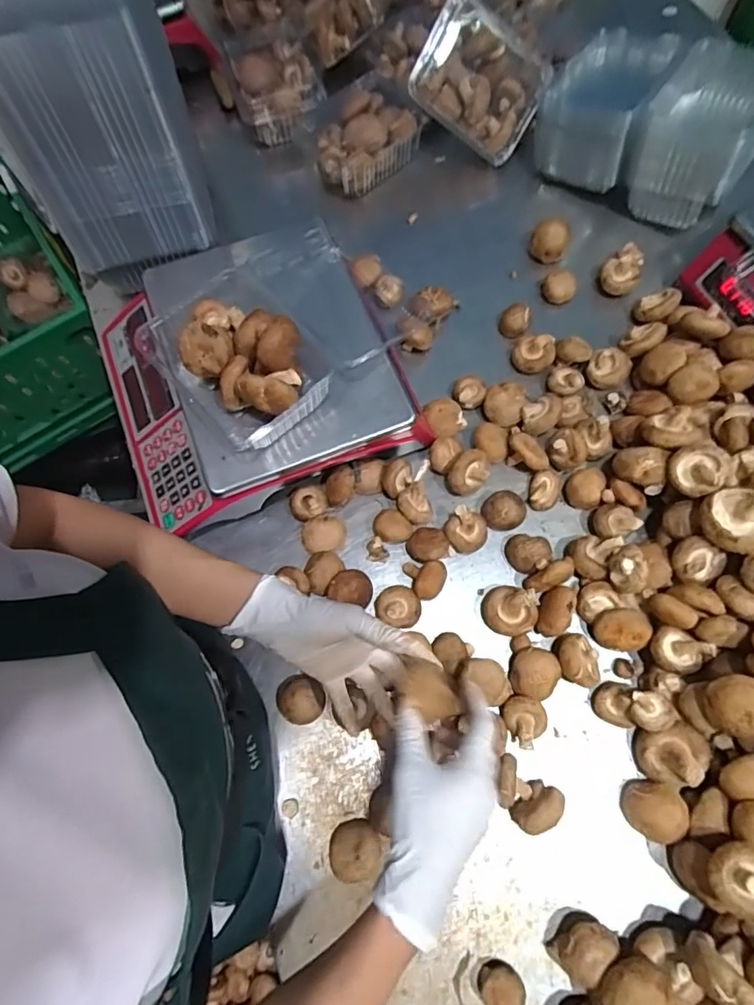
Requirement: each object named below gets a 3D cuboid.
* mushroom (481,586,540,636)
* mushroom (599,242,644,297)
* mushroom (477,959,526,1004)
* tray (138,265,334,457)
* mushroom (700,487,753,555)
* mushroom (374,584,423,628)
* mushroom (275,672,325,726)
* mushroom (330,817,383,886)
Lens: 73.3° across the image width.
[{"bbox_3d":[0.140,0.114,0.536,0.054,0.045,0.049,-2,71,2],"label":"mushroom"},{"bbox_3d":[0.329,-0.312,0.681,0.052,0.034,0.070,28,74,12],"label":"mushroom"},{"bbox_3d":[0.108,0.418,0.435,0.035,0.023,0.037,-1,71,2],"label":"mushroom"},{"bbox_3d":[-0.139,-0.147,0.504,0.135,0.078,0.180,-36,73,-10],"label":"tray"},{"bbox_3d":[0.344,0.017,0.479,0.052,0.039,0.065,-11,70,-2],"label":"mushroom"},{"bbox_3d":[0.024,0.112,0.543,0.046,0.025,0.041,32,75,12],"label":"mushroom"},{"bbox_3d":[-0.079,0.204,0.520,0.049,0.027,0.042,39,77,14],"label":"mushroom"},{"bbox_3d":[-0.020,0.328,0.476,0.048,0.027,0.044,-1,71,2],"label":"mushroom"}]

